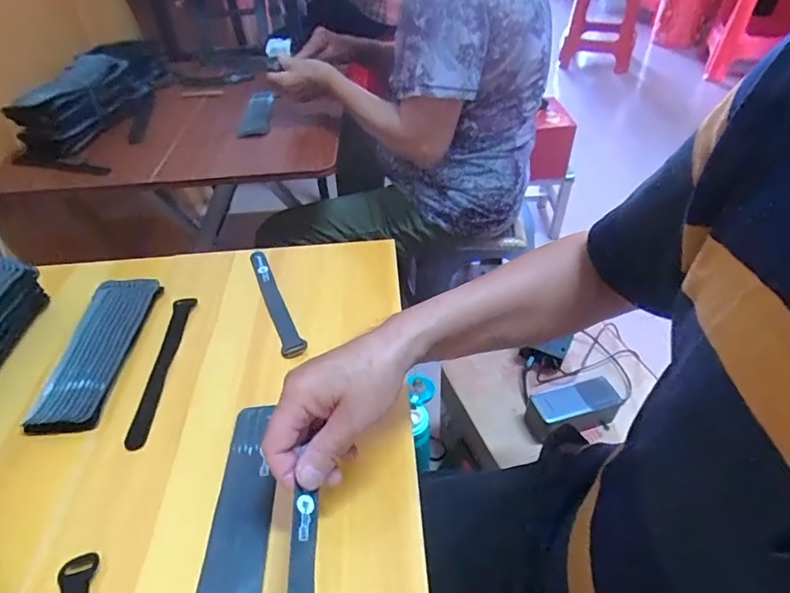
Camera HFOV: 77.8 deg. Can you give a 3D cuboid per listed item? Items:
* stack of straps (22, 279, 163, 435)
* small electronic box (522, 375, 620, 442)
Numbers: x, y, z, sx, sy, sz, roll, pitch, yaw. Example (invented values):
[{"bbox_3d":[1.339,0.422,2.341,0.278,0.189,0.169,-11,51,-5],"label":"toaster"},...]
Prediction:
[{"bbox_3d":[-0.316,0.056,0.526,0.073,0.023,0.200,-4,43,0],"label":"stack of straps"},{"bbox_3d":[0.263,0.163,0.728,0.132,0.059,0.060,-15,44,-12],"label":"small electronic box"}]

